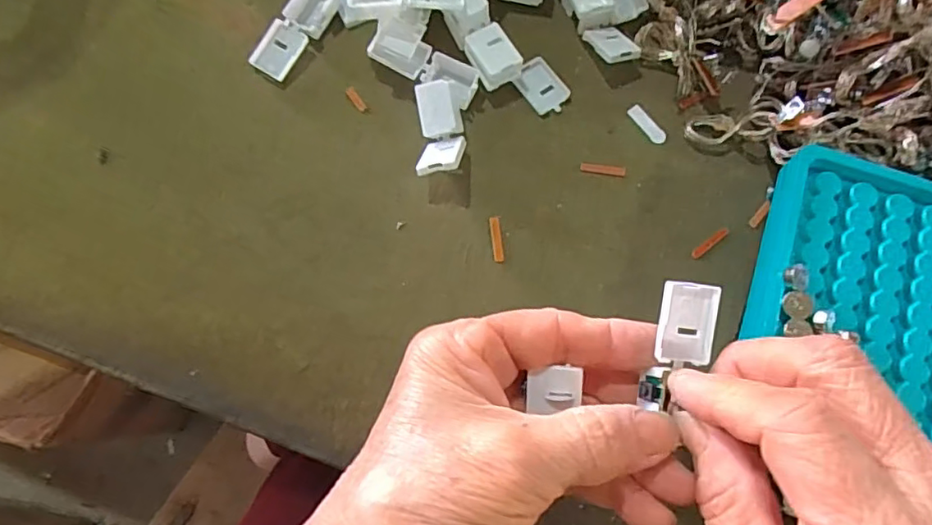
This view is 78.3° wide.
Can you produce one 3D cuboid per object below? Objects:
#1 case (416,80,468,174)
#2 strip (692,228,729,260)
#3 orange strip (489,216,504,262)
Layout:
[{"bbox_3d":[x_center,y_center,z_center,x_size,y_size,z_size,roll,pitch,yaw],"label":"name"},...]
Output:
[{"bbox_3d":[-0.012,-0.061,0.273,0.022,0.023,0.043,-1,76,-1],"label":"case"},{"bbox_3d":[0.118,-0.009,0.273,0.023,0.004,0.004,-37,79,-10],"label":"strip"},{"bbox_3d":[0.015,-0.012,0.270,0.005,0.004,0.023,-4,76,-2],"label":"orange strip"}]

